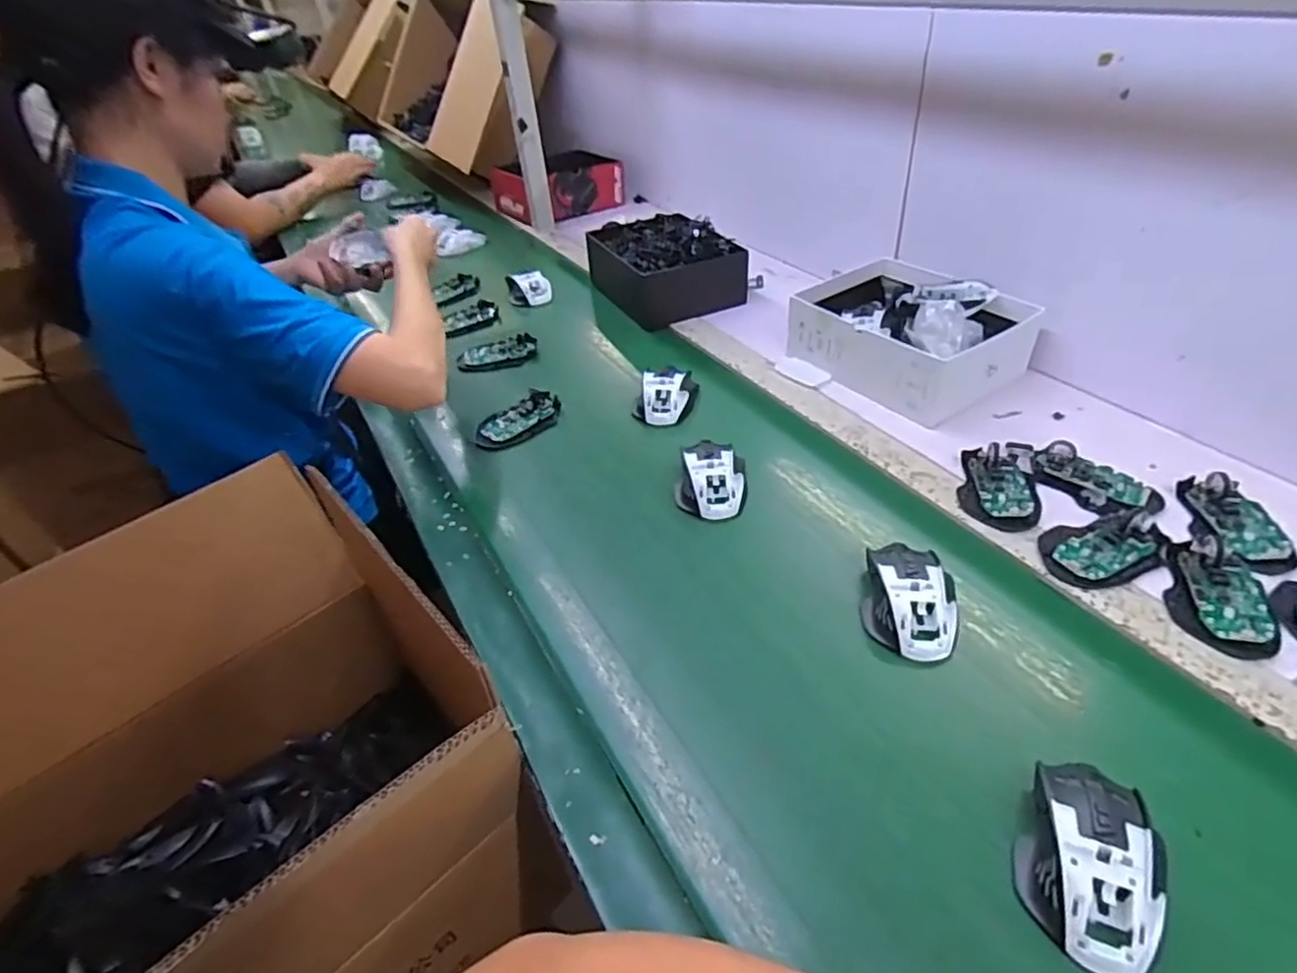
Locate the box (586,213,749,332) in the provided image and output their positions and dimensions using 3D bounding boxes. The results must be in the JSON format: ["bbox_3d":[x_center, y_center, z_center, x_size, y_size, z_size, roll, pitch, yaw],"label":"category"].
[{"bbox_3d":[0.019,-0.362,1.069,0.179,0.085,0.235,-22,43,-18],"label":"box"}]

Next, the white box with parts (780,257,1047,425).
[{"bbox_3d":[0.326,-0.203,0.846,0.202,0.089,0.258,-28,45,-23],"label":"white box with parts"}]

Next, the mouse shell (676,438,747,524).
[{"bbox_3d":[0.066,-0.010,0.692,0.071,0.035,0.092,-1,40,6],"label":"mouse shell"}]

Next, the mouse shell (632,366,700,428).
[{"bbox_3d":[0.021,-0.114,0.819,0.064,0.037,0.082,10,43,18],"label":"mouse shell"}]

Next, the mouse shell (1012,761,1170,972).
[{"bbox_3d":[0.263,0.222,0.393,0.067,0.039,0.110,14,44,22],"label":"mouse shell"}]

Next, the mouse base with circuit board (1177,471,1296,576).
[{"bbox_3d":[0.532,0.028,0.595,0.066,0.021,0.106,0,41,8],"label":"mouse base with circuit board"}]

